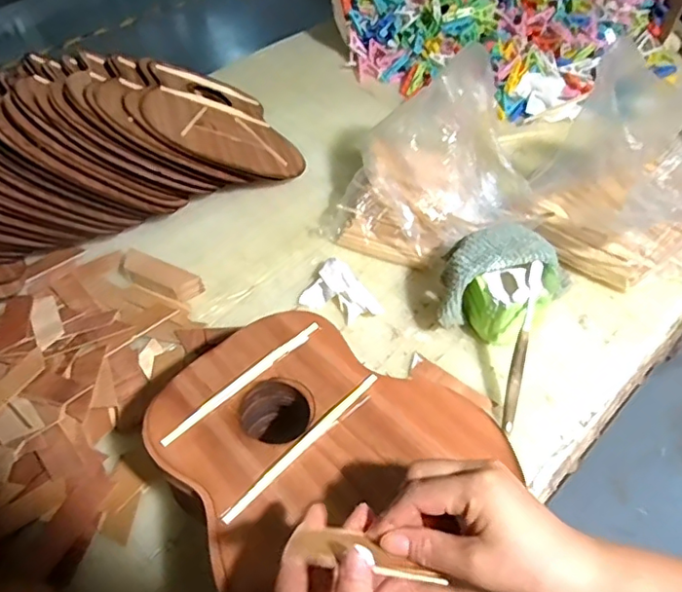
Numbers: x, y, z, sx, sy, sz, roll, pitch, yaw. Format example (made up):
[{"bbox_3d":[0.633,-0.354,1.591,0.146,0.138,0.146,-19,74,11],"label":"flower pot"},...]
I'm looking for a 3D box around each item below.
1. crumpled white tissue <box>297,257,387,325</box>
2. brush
[{"bbox_3d":[0.004,-0.002,0.707,0.093,0.028,0.064,32,57,24],"label":"crumpled white tissue"},{"bbox_3d":[0.189,0.052,0.607,0.013,0.014,0.177,11,86,10],"label":"brush"}]

